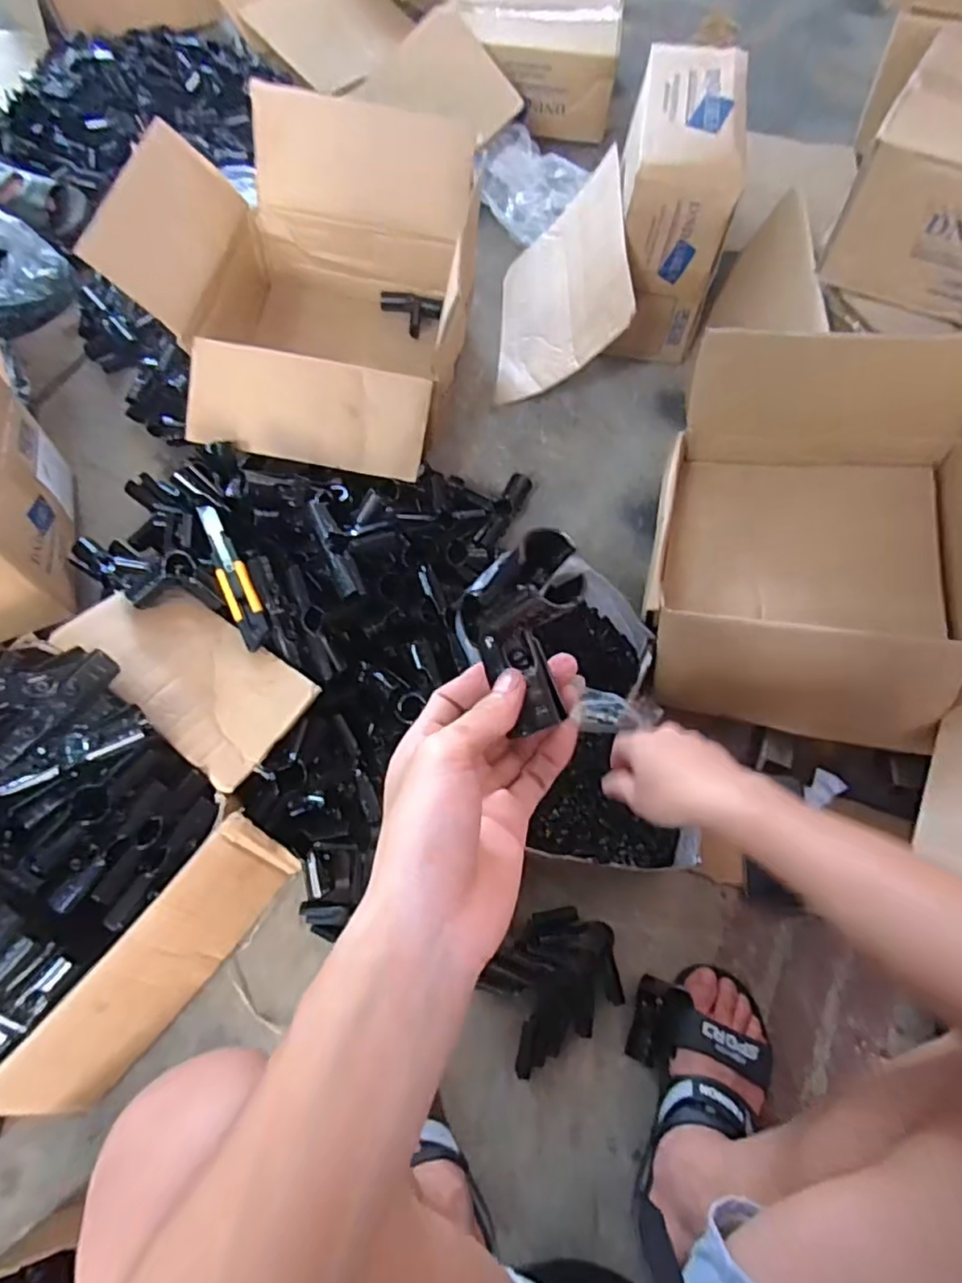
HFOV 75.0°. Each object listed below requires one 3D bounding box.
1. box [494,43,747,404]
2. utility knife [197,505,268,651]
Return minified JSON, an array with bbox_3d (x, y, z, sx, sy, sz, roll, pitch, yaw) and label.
[{"bbox_3d":[0.279,-0.648,0.930,0.154,0.255,0.325,11,68,2],"label":"box"},{"bbox_3d":[-0.280,-0.079,0.702,0.032,0.008,0.194,-25,71,-12],"label":"utility knife"}]

